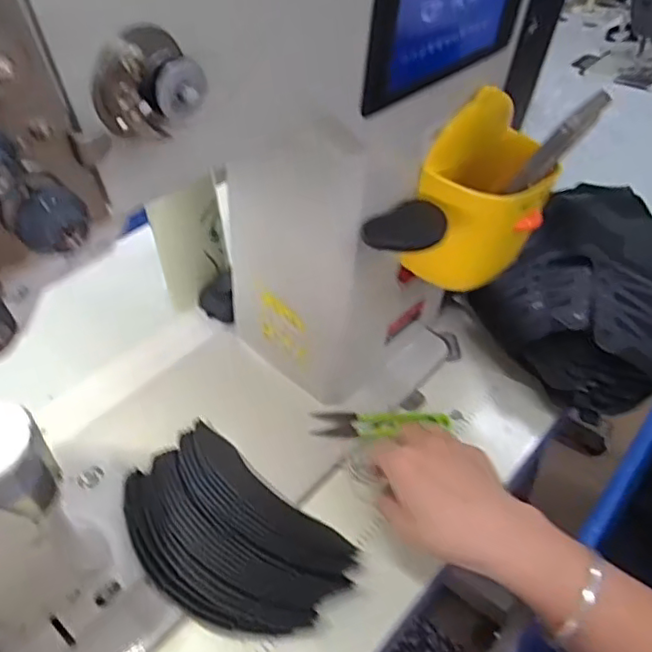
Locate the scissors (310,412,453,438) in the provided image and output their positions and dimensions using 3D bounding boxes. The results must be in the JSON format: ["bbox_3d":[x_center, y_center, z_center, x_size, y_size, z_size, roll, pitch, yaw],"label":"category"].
[{"bbox_3d":[0.049,0.085,0.540,0.118,0.008,0.027,-4,43,-2],"label":"scissors"}]

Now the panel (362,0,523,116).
[{"bbox_3d":[0.073,-0.174,0.349,0.019,0.071,0.146,29,53,29],"label":"panel"}]

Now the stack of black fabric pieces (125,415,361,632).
[{"bbox_3d":[-0.072,0.150,0.455,0.169,0.040,0.112,30,53,29],"label":"stack of black fabric pieces"}]

